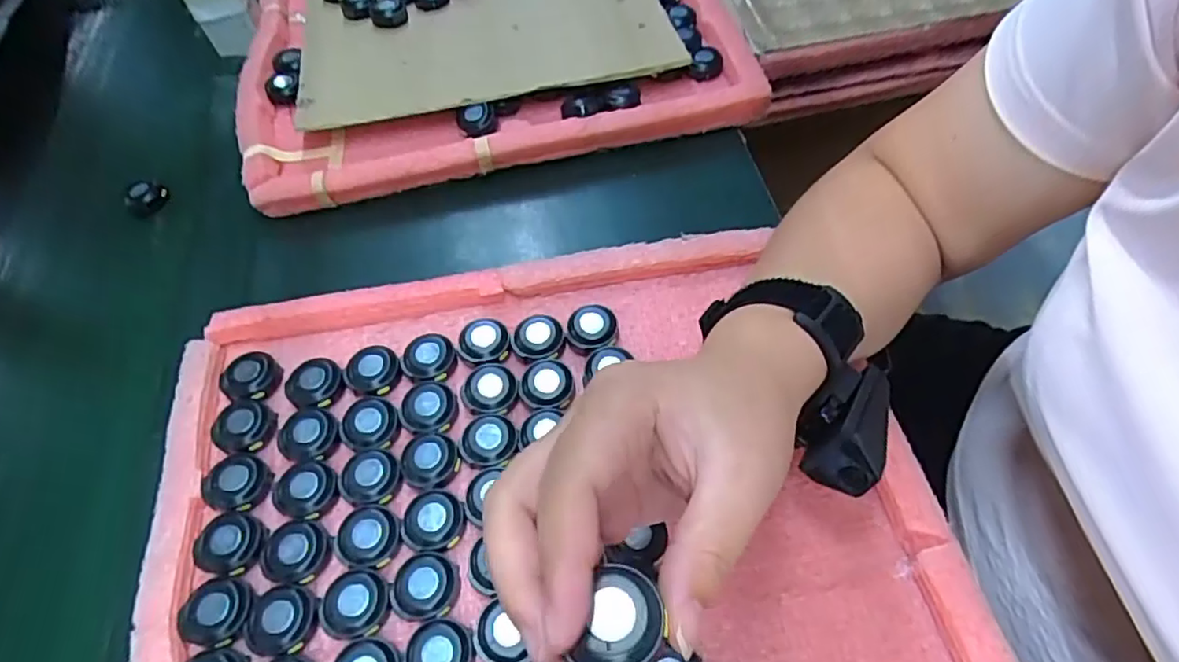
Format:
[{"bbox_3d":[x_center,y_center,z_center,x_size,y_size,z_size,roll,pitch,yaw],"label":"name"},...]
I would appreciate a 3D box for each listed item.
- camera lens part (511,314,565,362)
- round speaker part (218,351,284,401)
[{"bbox_3d":[-0.029,0.006,0.362,0.029,0.014,0.028,-3,58,4],"label":"camera lens part"},{"bbox_3d":[-0.194,0.025,0.355,0.033,0.012,0.030,-3,58,4],"label":"round speaker part"}]

